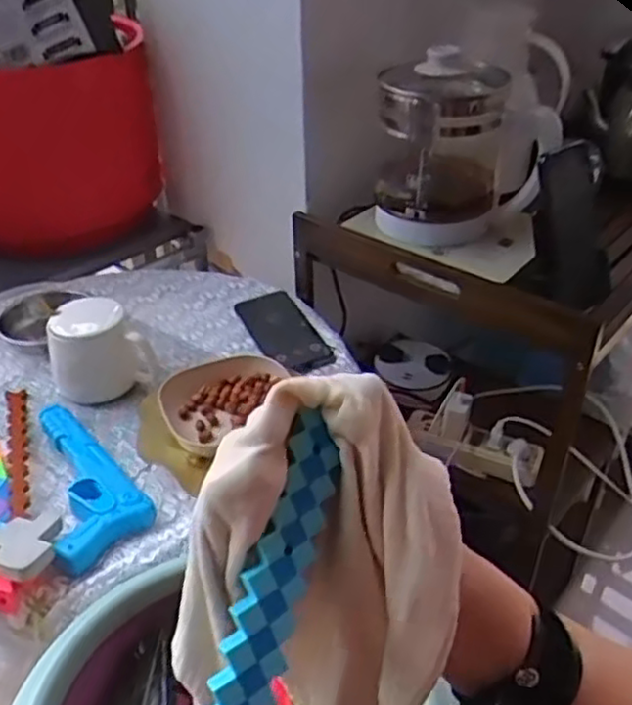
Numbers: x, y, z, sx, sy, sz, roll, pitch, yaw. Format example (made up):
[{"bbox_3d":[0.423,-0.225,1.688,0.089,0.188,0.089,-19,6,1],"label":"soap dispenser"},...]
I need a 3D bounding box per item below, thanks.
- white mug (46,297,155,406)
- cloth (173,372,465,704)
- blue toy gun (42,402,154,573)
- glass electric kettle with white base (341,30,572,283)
[{"bbox_3d":[-0.249,-0.003,0.791,0.103,0.096,0.080,-14,38,-17],"label":"white mug"},{"bbox_3d":[0.002,0.119,0.354,0.129,0.211,0.083,5,37,9],"label":"cloth"},{"bbox_3d":[-0.218,0.115,0.681,0.082,0.035,0.218,-15,38,-17],"label":"blue toy gun"},{"bbox_3d":[0.183,-0.244,0.834,0.189,0.210,0.211,18,40,24],"label":"glass electric kettle with white base"}]

